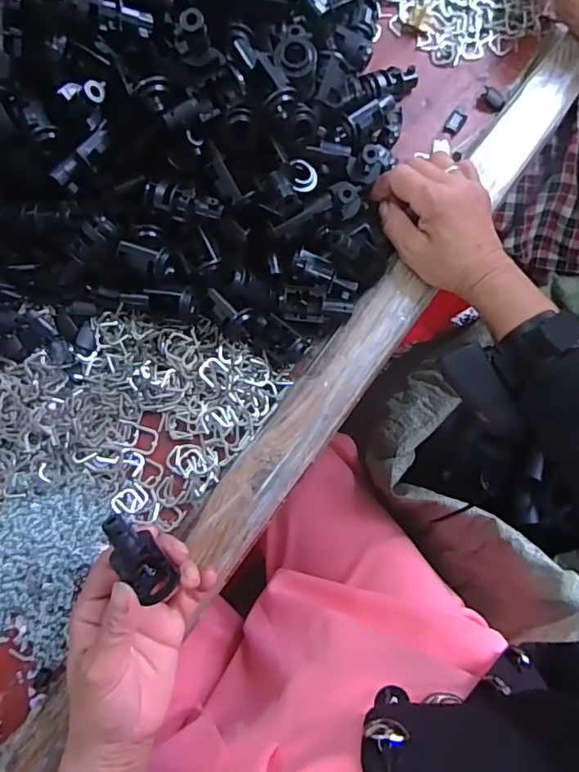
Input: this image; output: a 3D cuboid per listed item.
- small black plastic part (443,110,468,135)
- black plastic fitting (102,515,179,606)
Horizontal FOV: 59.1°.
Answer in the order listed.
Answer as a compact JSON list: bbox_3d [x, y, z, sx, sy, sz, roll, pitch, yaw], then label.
[{"bbox_3d":[0.139,-0.221,0.430,0.014,0.004,0.021,29,81,-2],"label":"small black plastic part"},{"bbox_3d":[-0.084,0.093,0.284,0.022,0.021,0.056,-29,118,-9],"label":"black plastic fitting"}]

